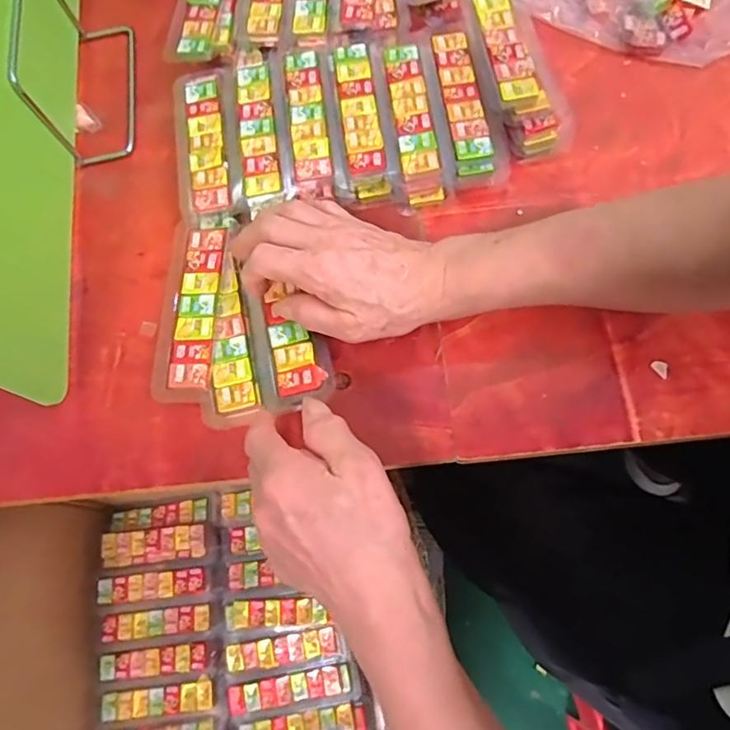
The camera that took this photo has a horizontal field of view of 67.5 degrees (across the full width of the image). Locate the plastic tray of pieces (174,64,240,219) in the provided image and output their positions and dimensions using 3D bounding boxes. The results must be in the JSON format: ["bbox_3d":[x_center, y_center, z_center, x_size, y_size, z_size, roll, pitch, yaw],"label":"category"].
[{"bbox_3d":[-0.122,-0.170,0.414,0.045,0.007,0.129,-11,71,5],"label":"plastic tray of pieces"}]

